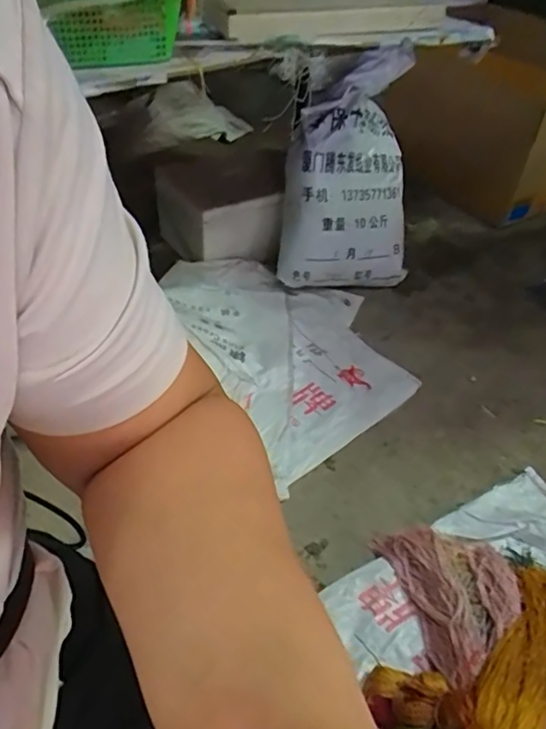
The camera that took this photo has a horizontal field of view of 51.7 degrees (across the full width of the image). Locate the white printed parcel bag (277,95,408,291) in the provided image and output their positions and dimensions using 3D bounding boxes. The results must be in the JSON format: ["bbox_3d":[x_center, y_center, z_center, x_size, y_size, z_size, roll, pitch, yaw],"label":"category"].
[{"bbox_3d":[0.213,-0.469,1.591,0.367,0.504,0.142,-2,14,-8],"label":"white printed parcel bag"}]

